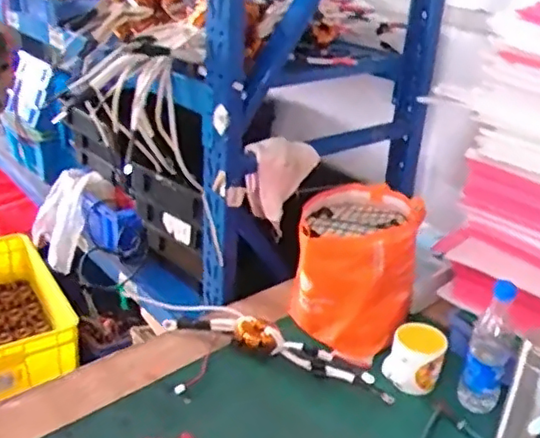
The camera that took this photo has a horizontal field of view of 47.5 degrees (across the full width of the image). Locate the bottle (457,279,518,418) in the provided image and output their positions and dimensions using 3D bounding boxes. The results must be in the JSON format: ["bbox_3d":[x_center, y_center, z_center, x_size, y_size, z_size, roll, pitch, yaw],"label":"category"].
[{"bbox_3d":[0.349,0.200,0.971,0.062,0.236,0.068,15,28,21],"label":"bottle"}]

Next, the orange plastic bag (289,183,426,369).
[{"bbox_3d":[0.158,0.094,1.150,0.219,0.232,0.231,8,27,8],"label":"orange plastic bag"}]

